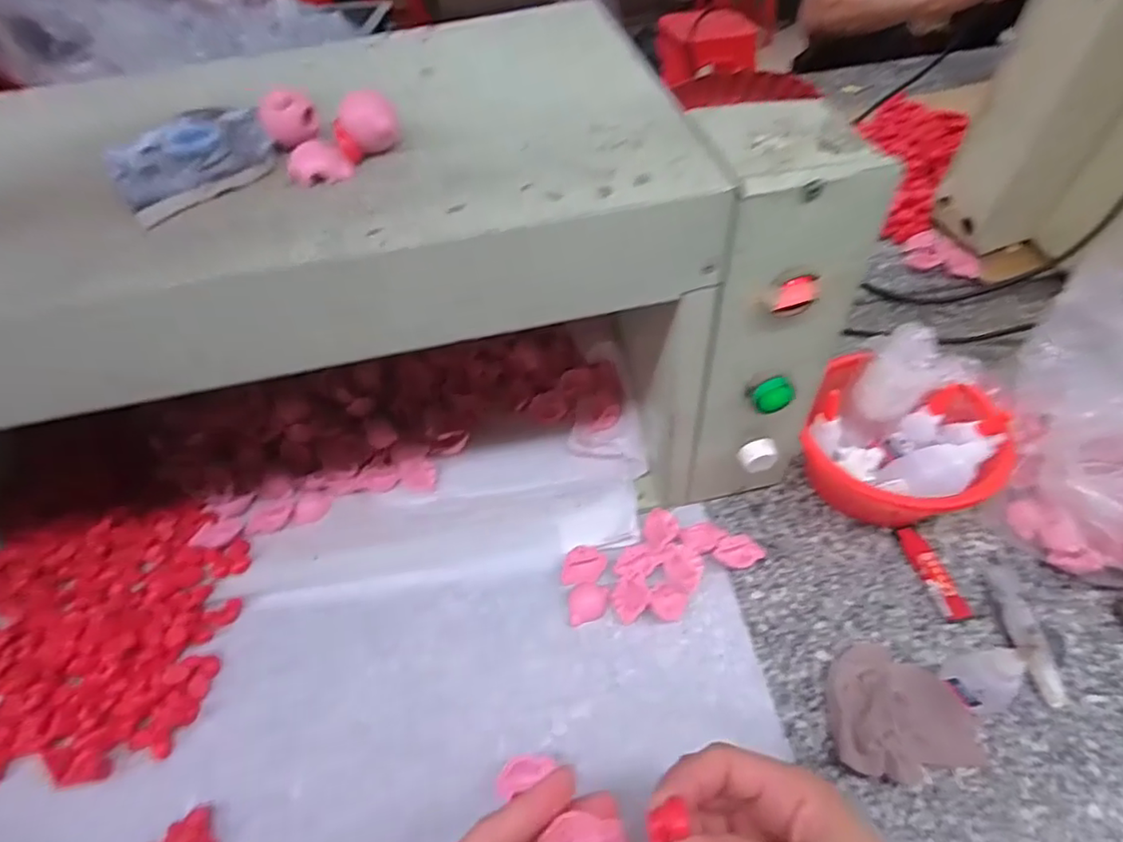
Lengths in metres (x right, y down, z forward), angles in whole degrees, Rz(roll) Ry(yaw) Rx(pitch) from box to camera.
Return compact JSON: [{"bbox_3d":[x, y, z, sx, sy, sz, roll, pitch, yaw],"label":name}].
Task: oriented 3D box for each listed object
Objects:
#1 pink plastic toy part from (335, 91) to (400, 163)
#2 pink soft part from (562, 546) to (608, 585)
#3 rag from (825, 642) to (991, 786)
[{"bbox_3d":[-0.099,-0.152,0.294,0.031,0.022,0.026,-15,51,-7],"label":"pink plastic toy part"},{"bbox_3d":[0.018,0.113,0.447,0.034,0.018,0.023,-5,51,1],"label":"pink soft part"},{"bbox_3d":[0.220,0.182,0.366,0.090,0.028,0.080,2,51,7],"label":"rag"}]

